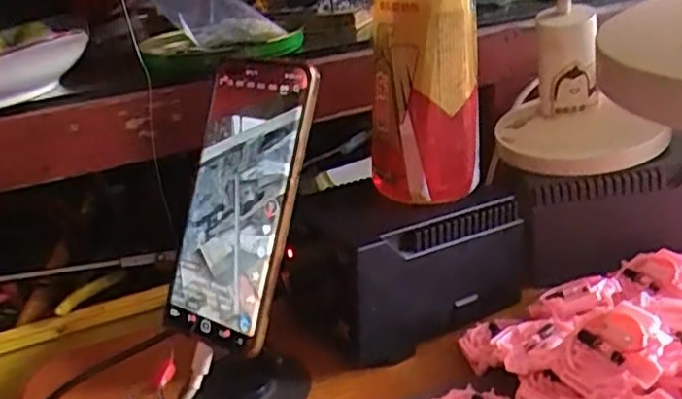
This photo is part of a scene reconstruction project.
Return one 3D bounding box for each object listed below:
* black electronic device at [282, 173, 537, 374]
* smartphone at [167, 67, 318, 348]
[{"bbox_3d":[0.045,0.039,0.482,0.157,0.086,0.100,-18,26,-26],"label":"black electronic device"},{"bbox_3d":[-0.060,0.002,0.393,0.077,0.164,0.015,11,-3,34],"label":"smartphone"}]

